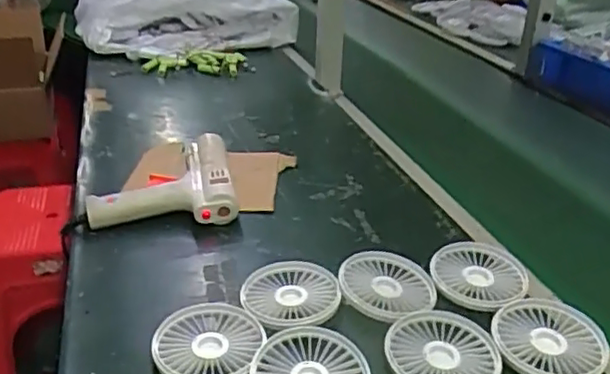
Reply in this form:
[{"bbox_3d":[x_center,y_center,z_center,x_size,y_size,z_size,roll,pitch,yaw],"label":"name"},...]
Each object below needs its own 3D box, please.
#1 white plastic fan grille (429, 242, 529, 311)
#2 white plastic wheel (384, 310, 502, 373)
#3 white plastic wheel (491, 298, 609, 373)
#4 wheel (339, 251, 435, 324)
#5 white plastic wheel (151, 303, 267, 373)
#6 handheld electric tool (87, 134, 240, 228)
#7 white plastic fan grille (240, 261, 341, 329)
[{"bbox_3d":[0.165,0.083,0.597,0.085,0.010,0.097,2,26,3],"label":"white plastic fan grille"},{"bbox_3d":[0.110,0.135,0.507,0.086,0.017,0.092,2,26,3],"label":"white plastic wheel"},{"bbox_3d":[0.201,0.127,0.520,0.086,0.018,0.094,1,26,0],"label":"white plastic wheel"},{"bbox_3d":[0.076,0.090,0.578,0.086,0.011,0.090,1,26,0],"label":"wheel"},{"bbox_3d":[-0.077,0.129,0.512,0.087,0.018,0.088,1,26,0],"label":"white plastic wheel"},{"bbox_3d":[-0.166,-0.008,0.768,0.168,0.047,0.164,-1,26,-3],"label":"handheld electric tool"},{"bbox_3d":[-0.013,0.100,0.574,0.086,0.015,0.092,2,26,2],"label":"white plastic fan grille"}]

